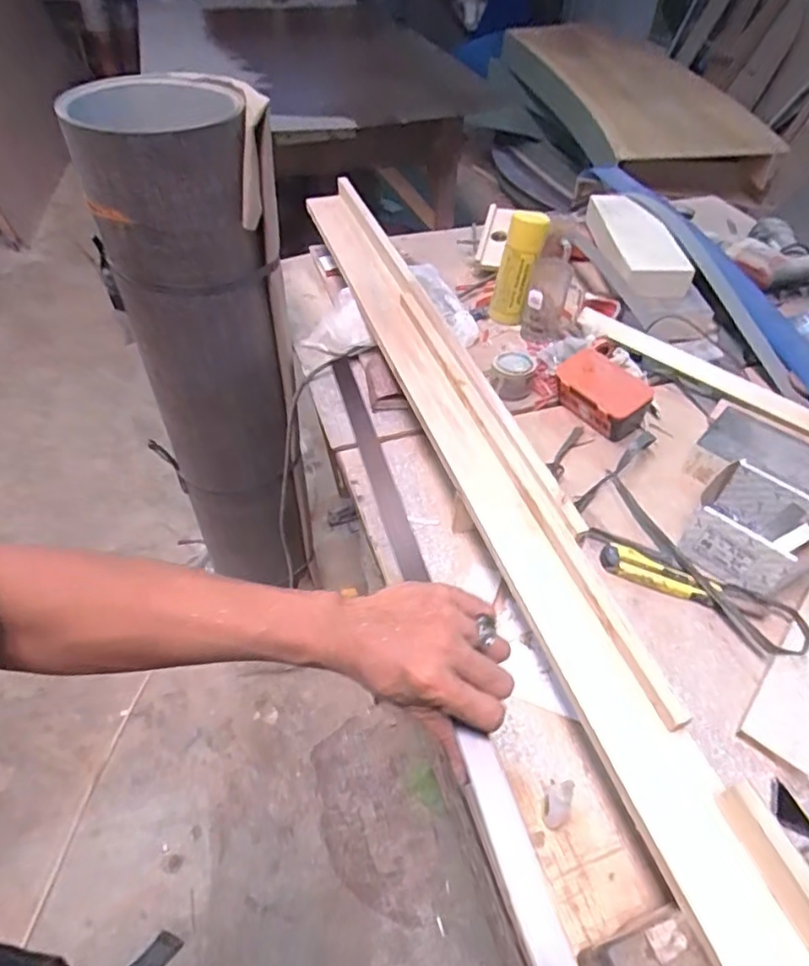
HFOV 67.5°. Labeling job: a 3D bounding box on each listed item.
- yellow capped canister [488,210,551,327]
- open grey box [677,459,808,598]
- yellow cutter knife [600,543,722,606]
[{"bbox_3d":[0.206,-0.383,1.108,0.069,0.210,0.049,20,50,17],"label":"yellow capped canister"},{"bbox_3d":[0.460,0.058,0.793,0.138,0.078,0.147,31,54,25],"label":"open grey box"},{"bbox_3d":[0.327,0.117,0.779,0.143,0.022,0.039,20,50,17],"label":"yellow cutter knife"}]

